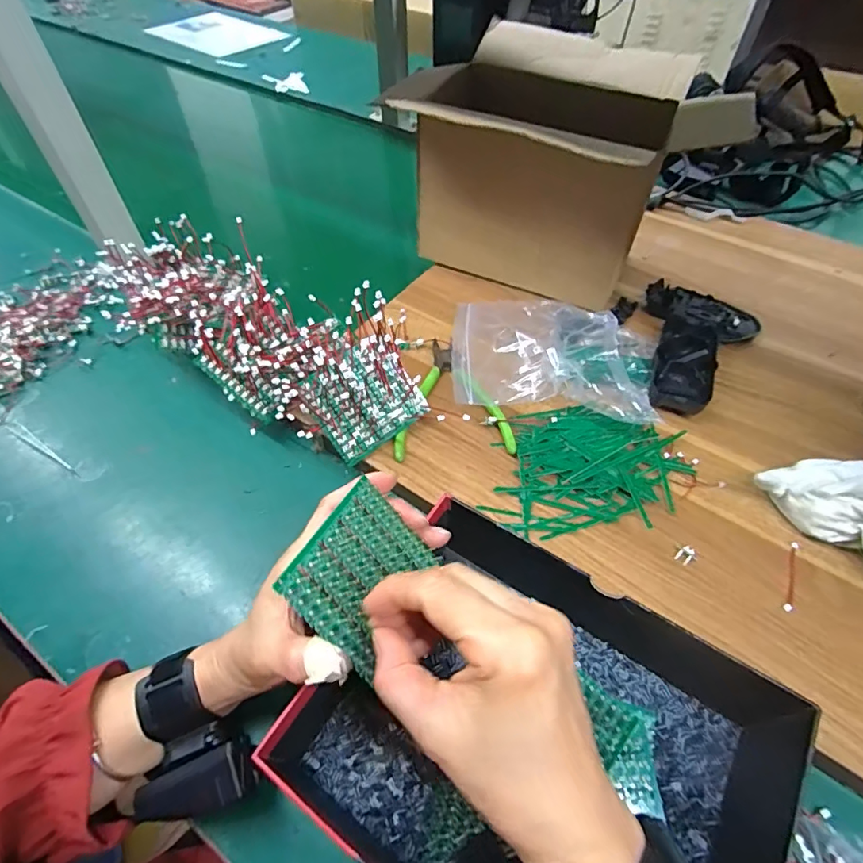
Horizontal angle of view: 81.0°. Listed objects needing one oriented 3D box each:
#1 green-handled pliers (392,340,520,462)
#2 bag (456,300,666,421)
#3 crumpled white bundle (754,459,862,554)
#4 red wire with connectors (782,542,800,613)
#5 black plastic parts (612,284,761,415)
[{"bbox_3d":[0.017,-0.039,0.469,0.105,0.025,0.138,-3,53,-1],"label":"green-handled pliers"},{"bbox_3d":[0.115,-0.082,0.477,0.199,0.050,0.157,9,54,7],"label":"bag"},{"bbox_3d":[0.315,0.057,0.377,0.084,0.060,0.106,-24,57,-16],"label":"crumpled white bundle"},{"bbox_3d":[0.268,0.107,0.375,0.006,0.005,0.059,23,57,17],"label":"red wire with connectors"},{"bbox_3d":[0.244,-0.100,0.513,0.128,0.034,0.186,35,61,23],"label":"black plastic parts"}]

